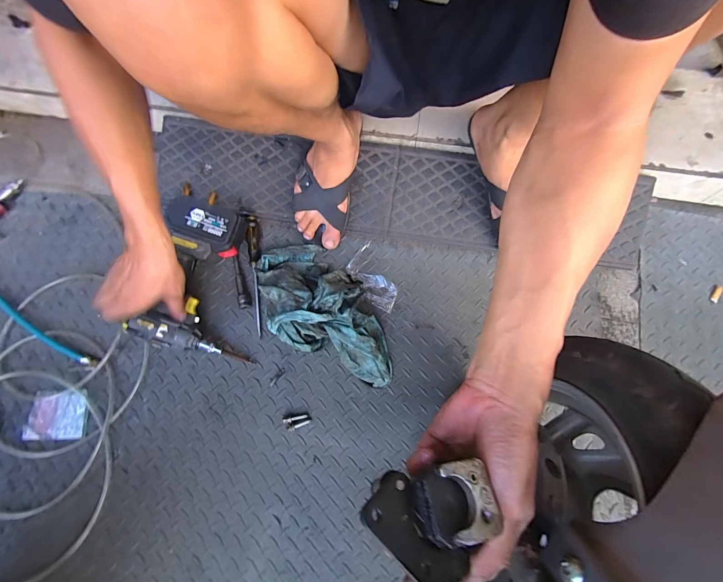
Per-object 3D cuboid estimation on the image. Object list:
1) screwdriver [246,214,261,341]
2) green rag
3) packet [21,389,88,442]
[{"bbox_3d":[-0.213,-0.036,0.612,0.023,0.025,0.241,-4,74,-2],"label":"screwdriver"},{"bbox_3d":[-0.072,0.034,0.542,0.158,0.120,0.315,-38,78,-10],"label":"green rag"},{"bbox_3d":[-0.542,0.223,0.553,0.103,0.013,0.078,-6,74,-2],"label":"packet"}]

